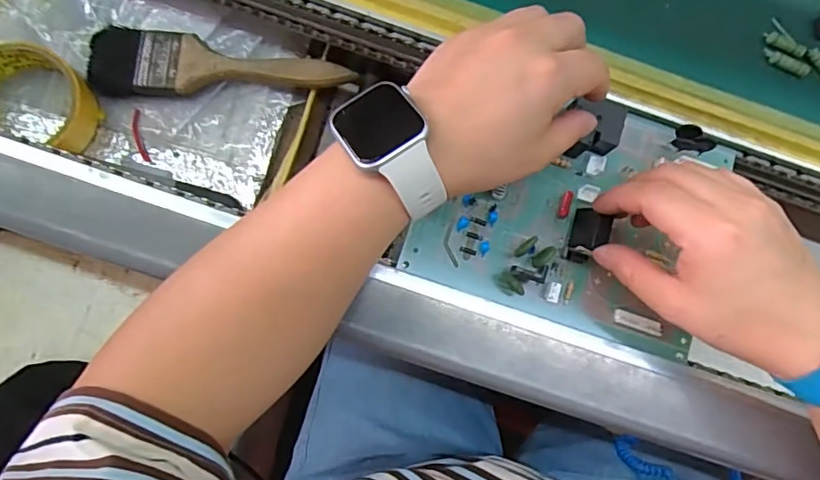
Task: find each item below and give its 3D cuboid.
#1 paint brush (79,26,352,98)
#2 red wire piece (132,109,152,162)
[{"bbox_3d":[-0.145,-0.125,0.403,0.198,0.030,0.050,11,81,-3],"label":"paint brush"},{"bbox_3d":[-0.207,-0.079,0.406,0.009,0.006,0.041,-12,83,-6],"label":"red wire piece"}]

